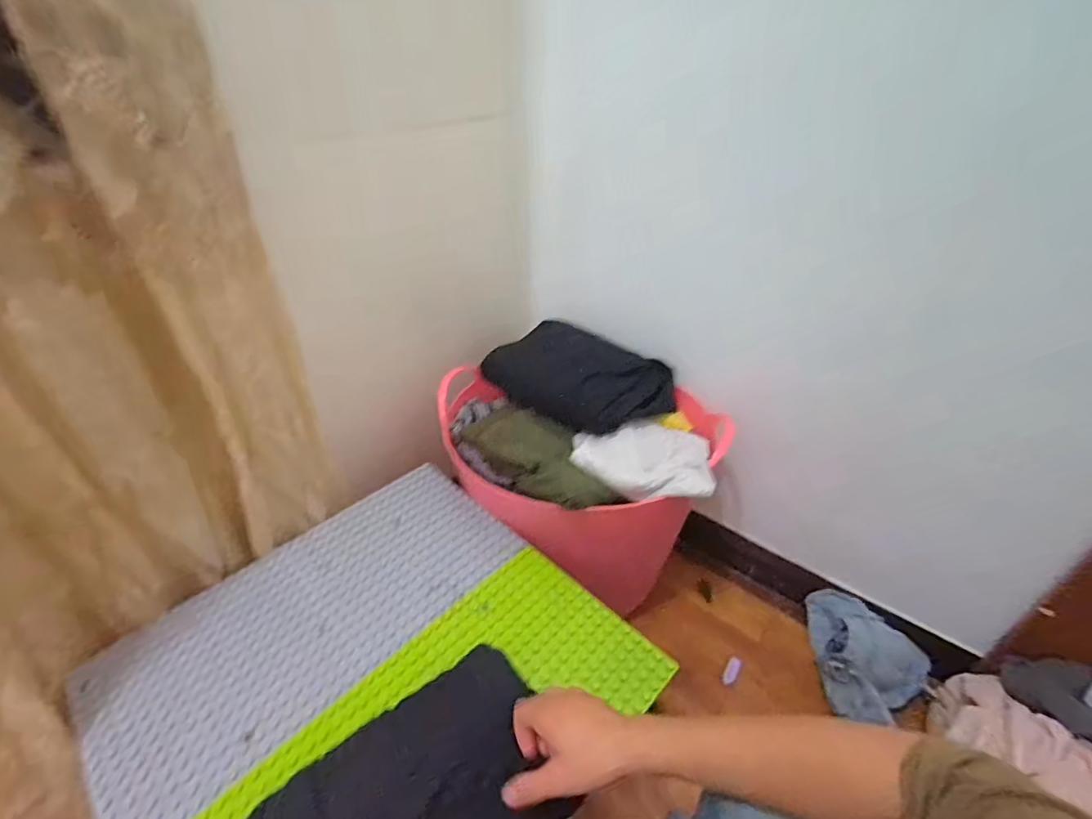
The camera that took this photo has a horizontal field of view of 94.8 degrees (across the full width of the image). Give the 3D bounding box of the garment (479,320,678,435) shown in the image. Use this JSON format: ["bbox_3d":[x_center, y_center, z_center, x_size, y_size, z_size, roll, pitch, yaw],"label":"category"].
[{"bbox_3d":[0.046,-0.065,0.894,0.334,0.070,0.170,26,44,30],"label":"garment"}]

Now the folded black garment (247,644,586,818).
[{"bbox_3d":[-0.116,0.354,0.440,0.251,0.025,0.166,-26,65,-20],"label":"folded black garment"}]

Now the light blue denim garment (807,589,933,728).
[{"bbox_3d":[0.518,0.406,0.845,0.146,0.127,0.185,-25,44,-30],"label":"light blue denim garment"}]

